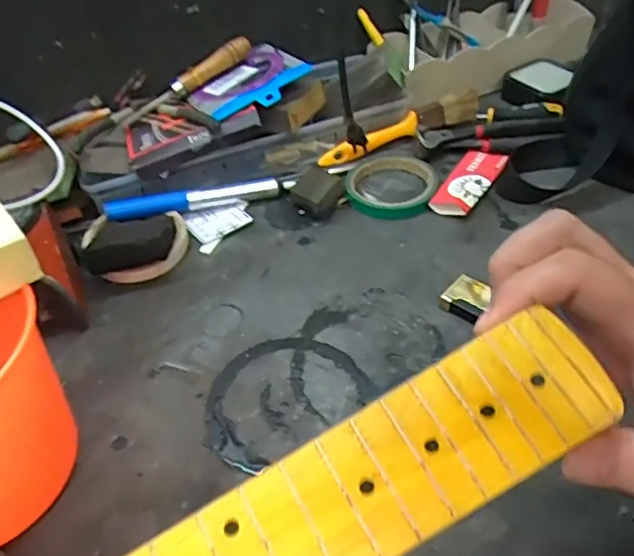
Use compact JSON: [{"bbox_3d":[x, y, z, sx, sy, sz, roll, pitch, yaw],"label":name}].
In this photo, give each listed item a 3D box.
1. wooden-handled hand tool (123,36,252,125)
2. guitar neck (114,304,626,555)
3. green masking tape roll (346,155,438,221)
[{"bbox_3d":[-0.130,-0.198,0.599,0.147,0.019,0.020,-34,50,-3],"label":"wooden-handled hand tool"},{"bbox_3d":[-0.160,0.178,0.209,0.612,0.019,0.058,-29,49,-7],"label":"guitar neck"},{"bbox_3d":[0.074,-0.096,0.585,0.086,0.012,0.098,4,45,7],"label":"green masking tape roll"}]

